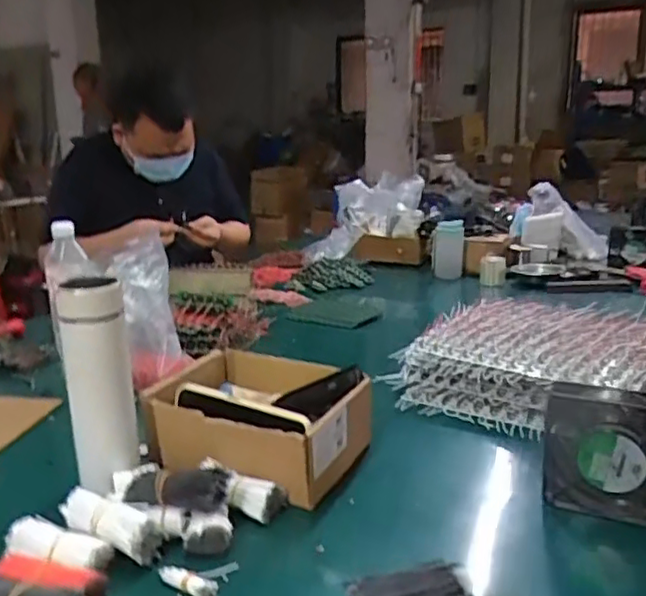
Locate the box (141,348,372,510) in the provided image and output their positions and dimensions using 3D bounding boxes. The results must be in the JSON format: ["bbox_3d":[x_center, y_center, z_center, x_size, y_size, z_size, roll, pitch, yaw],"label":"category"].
[{"bbox_3d":[-0.070,0.137,0.736,0.229,0.094,0.180,6,15,23],"label":"box"}]

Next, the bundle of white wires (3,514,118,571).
[{"bbox_3d":[-0.229,0.217,0.558,0.093,0.028,0.037,4,15,14],"label":"bundle of white wires"}]

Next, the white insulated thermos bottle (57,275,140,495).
[{"bbox_3d":[-0.229,0.093,0.662,0.065,0.219,0.054,-6,16,-24],"label":"white insulated thermos bottle"}]

